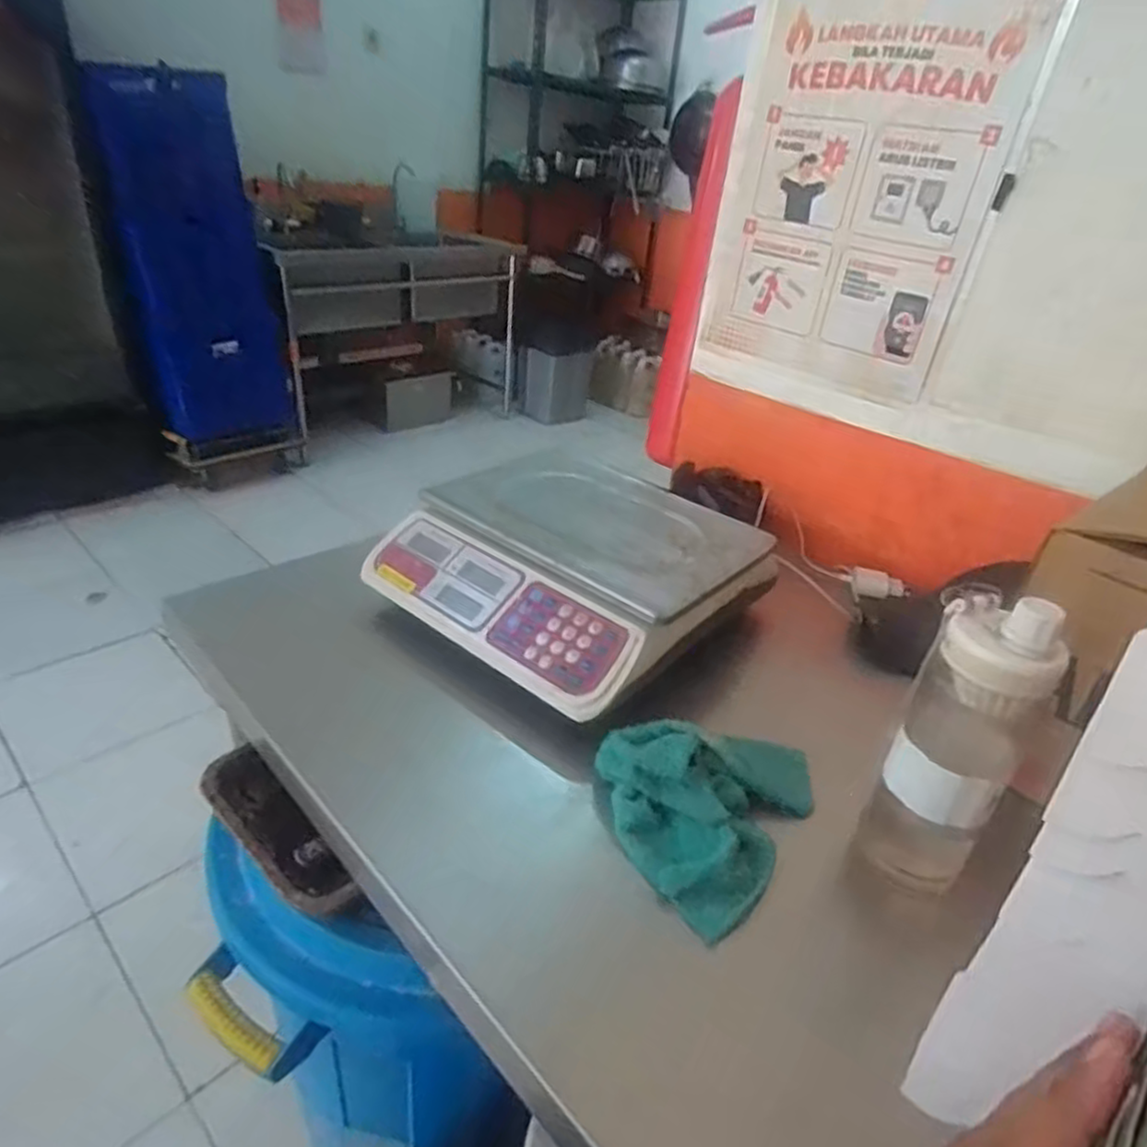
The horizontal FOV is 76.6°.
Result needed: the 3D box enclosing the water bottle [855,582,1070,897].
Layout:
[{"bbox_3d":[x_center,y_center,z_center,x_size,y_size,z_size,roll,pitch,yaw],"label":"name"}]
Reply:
[{"bbox_3d":[0.257,0.120,0.493,0.073,0.230,0.061,27,36,31],"label":"water bottle"}]

